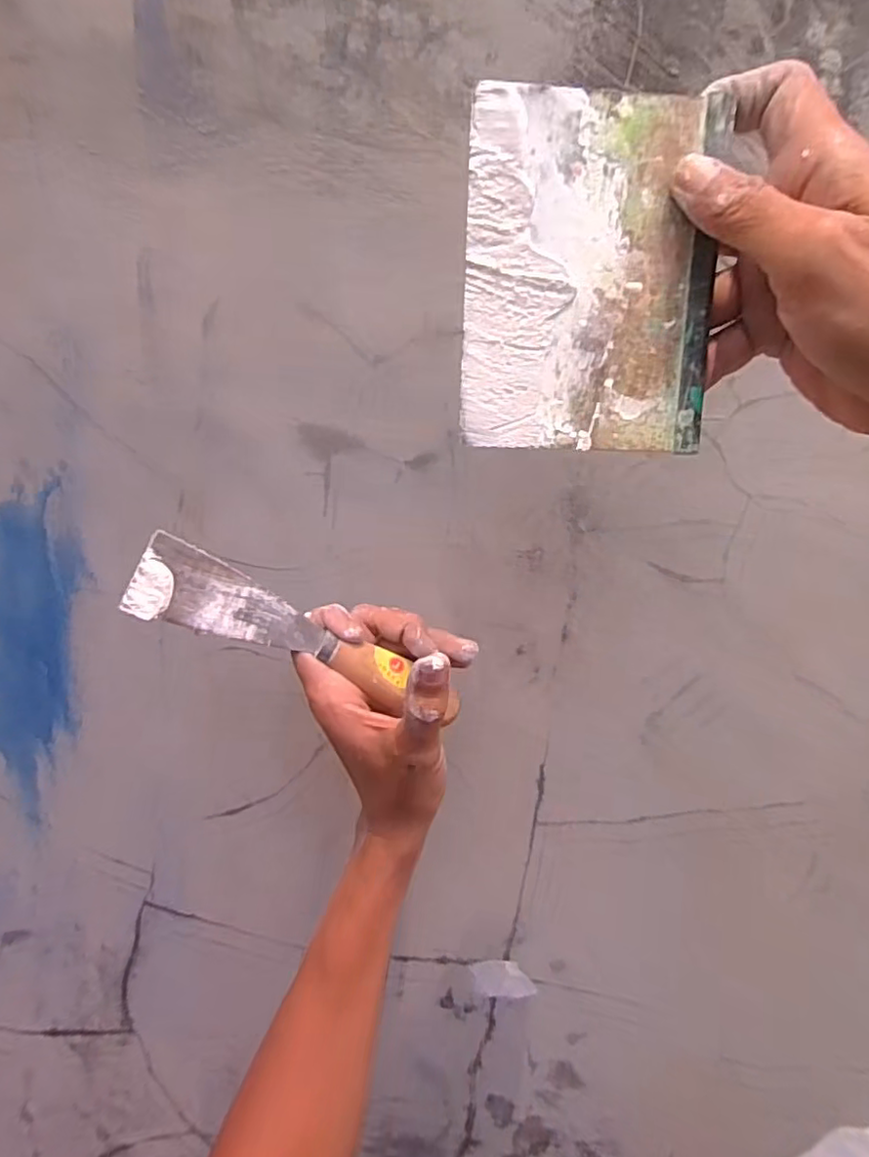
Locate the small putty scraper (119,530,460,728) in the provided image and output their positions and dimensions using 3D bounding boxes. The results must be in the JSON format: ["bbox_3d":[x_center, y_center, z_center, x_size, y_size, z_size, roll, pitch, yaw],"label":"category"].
[{"bbox_3d":[-0.064,0.032,0.305,0.162,0.036,0.021,26,-17,-13],"label":"small putty scraper"}]

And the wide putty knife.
[{"bbox_3d":[0.054,-0.105,0.218,0.086,0.116,0.004,1,11,-5],"label":"wide putty knife"}]

